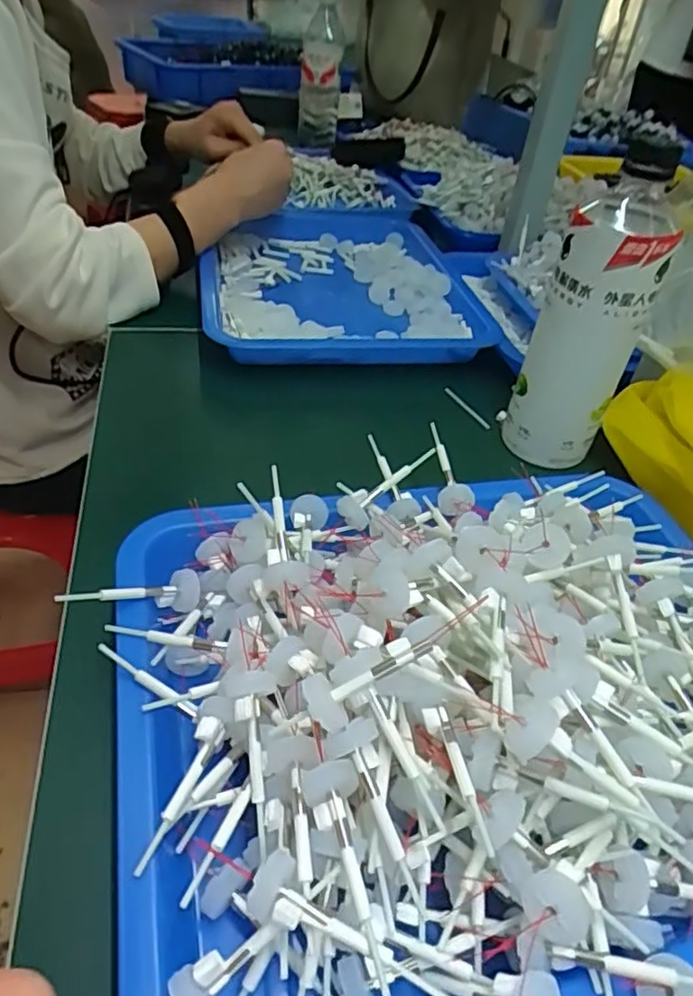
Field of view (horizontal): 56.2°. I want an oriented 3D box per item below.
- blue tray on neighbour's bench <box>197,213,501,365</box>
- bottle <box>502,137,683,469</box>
[{"bbox_3d":[-0.014,-0.233,0.681,0.271,0.035,0.353,-4,42,-12],"label":"blue tray on neighbour's bench"},{"bbox_3d":[0.166,-0.123,0.439,0.065,0.206,0.064,19,42,13],"label":"bottle"}]

